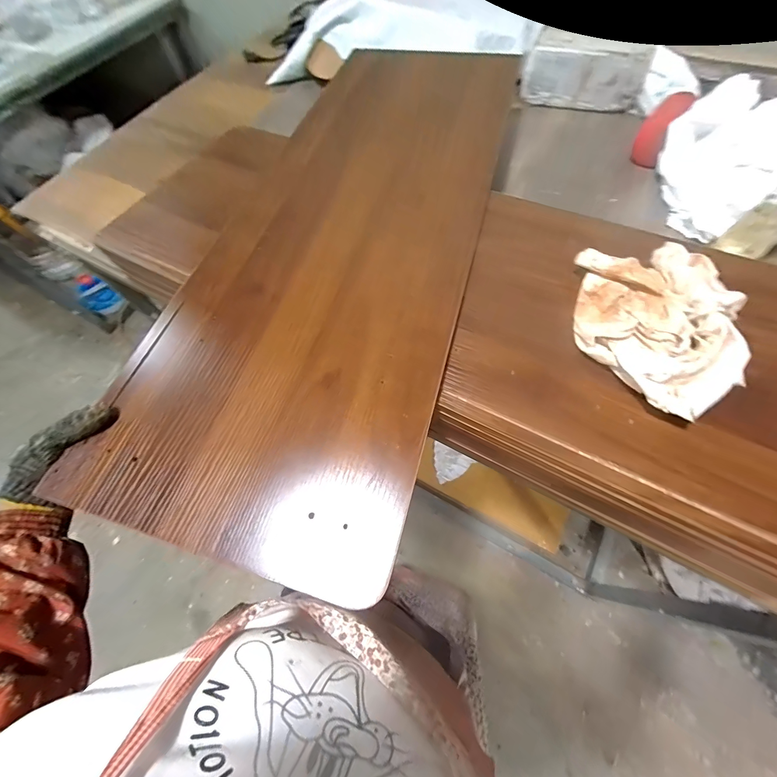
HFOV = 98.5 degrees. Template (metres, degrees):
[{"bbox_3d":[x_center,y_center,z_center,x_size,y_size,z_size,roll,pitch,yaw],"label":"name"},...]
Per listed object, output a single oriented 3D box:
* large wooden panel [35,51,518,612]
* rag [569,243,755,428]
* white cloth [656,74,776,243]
[{"bbox_3d":[-0.050,-0.233,0.463,0.338,0.019,0.854,12,66,9],"label":"large wooden panel"},{"bbox_3d":[0.289,-0.085,0.356,0.186,0.052,0.194,-31,66,-12],"label":"rag"},{"bbox_3d":[0.554,-0.386,0.559,0.237,0.108,0.184,-41,67,-14],"label":"white cloth"}]

